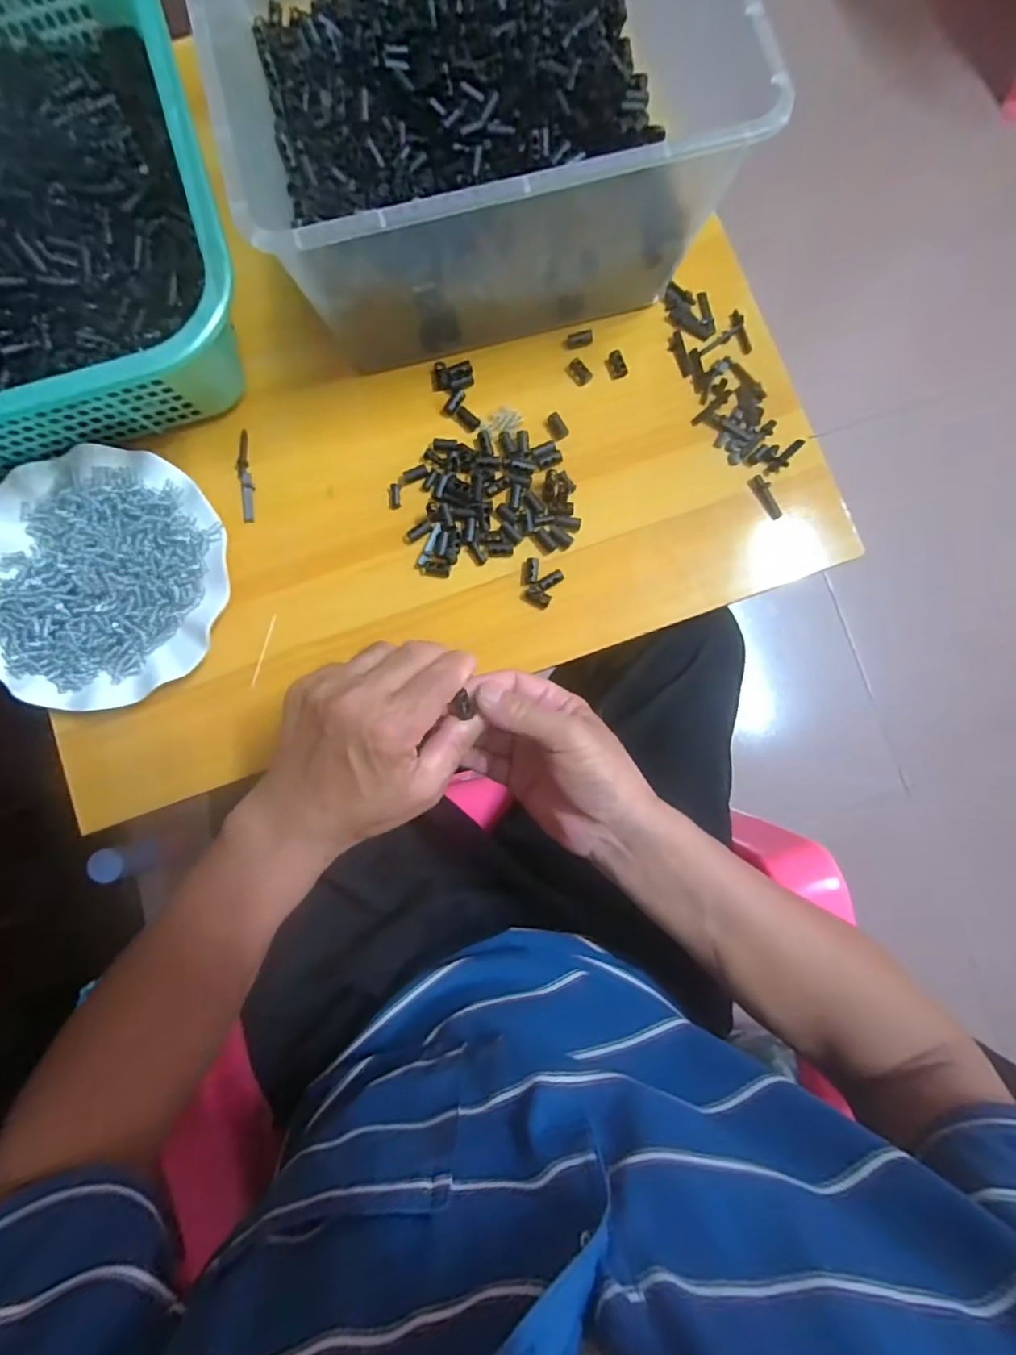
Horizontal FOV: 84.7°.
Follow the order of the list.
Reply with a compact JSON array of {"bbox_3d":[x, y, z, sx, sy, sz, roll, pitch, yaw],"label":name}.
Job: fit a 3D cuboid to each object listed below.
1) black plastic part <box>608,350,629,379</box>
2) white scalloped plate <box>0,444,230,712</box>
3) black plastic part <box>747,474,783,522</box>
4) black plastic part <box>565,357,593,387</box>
[{"bbox_3d":[0.084,-0.241,0.430,0.014,0.005,0.021,-18,84,-2],"label":"black plastic part"},{"bbox_3d":[-0.289,-0.070,0.396,0.176,0.024,0.177,0,83,0],"label":"white scalloped plate"},{"bbox_3d":[0.192,-0.133,0.412,0.011,0.008,0.036,-33,85,-4],"label":"black plastic part"},{"bbox_3d":[0.055,-0.234,0.427,0.015,0.004,0.020,-44,85,-5],"label":"black plastic part"}]

